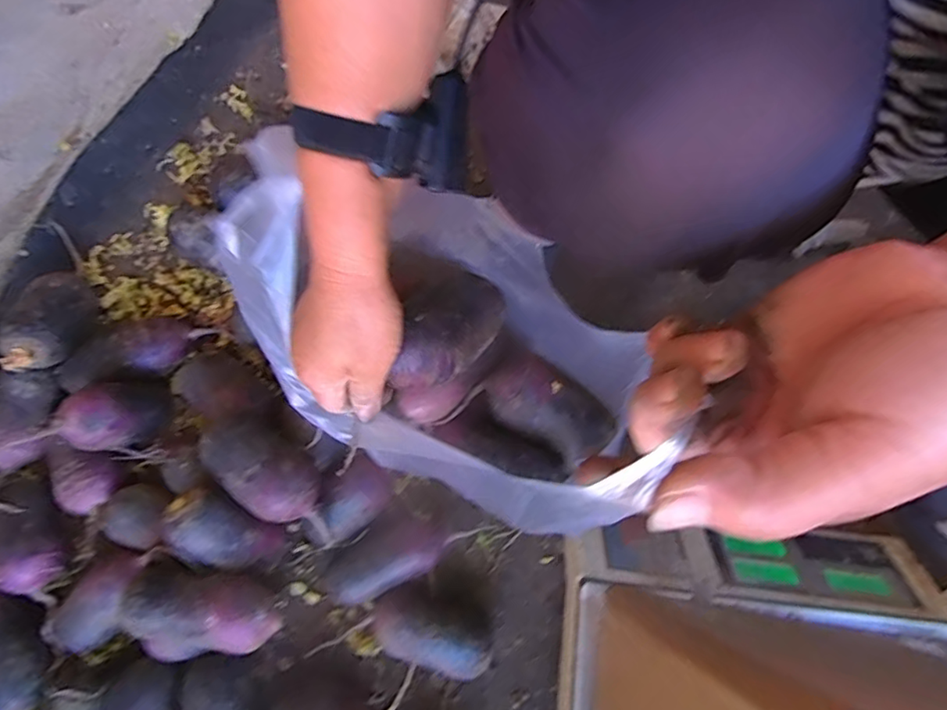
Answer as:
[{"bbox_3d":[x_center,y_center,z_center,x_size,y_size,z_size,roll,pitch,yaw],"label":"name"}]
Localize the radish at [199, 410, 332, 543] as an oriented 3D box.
[{"bbox_3d":[-0.190,0.109,0.525,0.146,0.057,0.064,40,80,10],"label":"radish"}]

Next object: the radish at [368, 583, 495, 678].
[{"bbox_3d":[-0.041,0.270,0.547,0.120,0.052,0.063,23,77,7],"label":"radish"}]

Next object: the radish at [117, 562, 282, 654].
[{"bbox_3d":[-0.232,0.222,0.497,0.129,0.059,0.056,13,76,4],"label":"radish"}]

